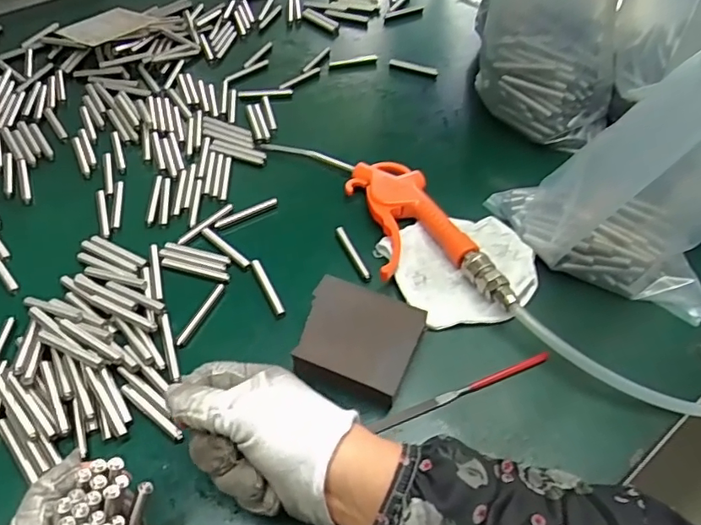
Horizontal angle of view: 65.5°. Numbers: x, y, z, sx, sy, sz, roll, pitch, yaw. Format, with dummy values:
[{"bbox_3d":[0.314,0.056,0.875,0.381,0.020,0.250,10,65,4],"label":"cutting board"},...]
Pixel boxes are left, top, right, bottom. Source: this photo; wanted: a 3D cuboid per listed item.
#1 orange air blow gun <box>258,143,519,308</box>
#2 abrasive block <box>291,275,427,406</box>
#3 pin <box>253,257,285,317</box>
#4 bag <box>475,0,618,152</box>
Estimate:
[{"bbox_3d":[0.031,-0.047,0.469,0.090,0.023,0.263,-27,55,-20],"label":"orange air blow gun"},{"bbox_3d":[0.006,0.054,0.387,0.078,0.029,0.072,17,53,14],"label":"abrasive block"},{"bbox_3d":[-0.065,0.020,0.428,0.007,0.009,0.055,-21,54,-16],"label":"pin"},{"bbox_3d":[0.180,-0.204,0.494,0.134,0.181,0.079,19,53,15],"label":"bag"}]

